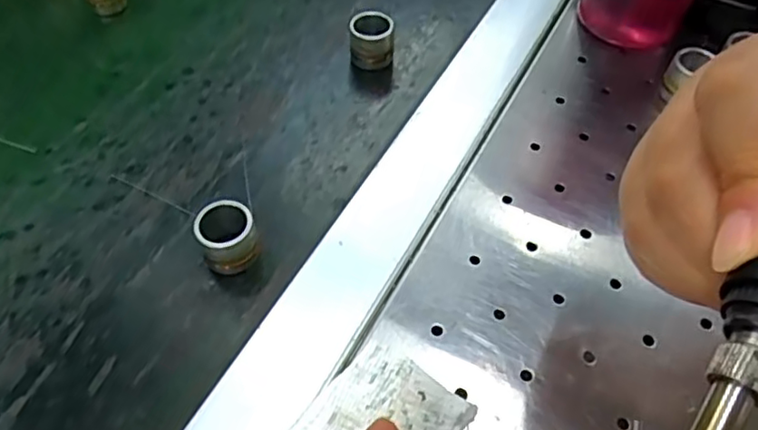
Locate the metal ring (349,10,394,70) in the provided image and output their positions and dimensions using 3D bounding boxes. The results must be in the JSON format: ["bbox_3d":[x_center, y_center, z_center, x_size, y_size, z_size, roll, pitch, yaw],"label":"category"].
[{"bbox_3d":[-0.004,-0.098,0.354,0.024,0.026,0.024,0,53,0],"label":"metal ring"}]

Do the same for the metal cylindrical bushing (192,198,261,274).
[{"bbox_3d":[-0.066,0.010,0.272,0.024,0.026,0.026,0,53,0],"label":"metal cylindrical bushing"}]

